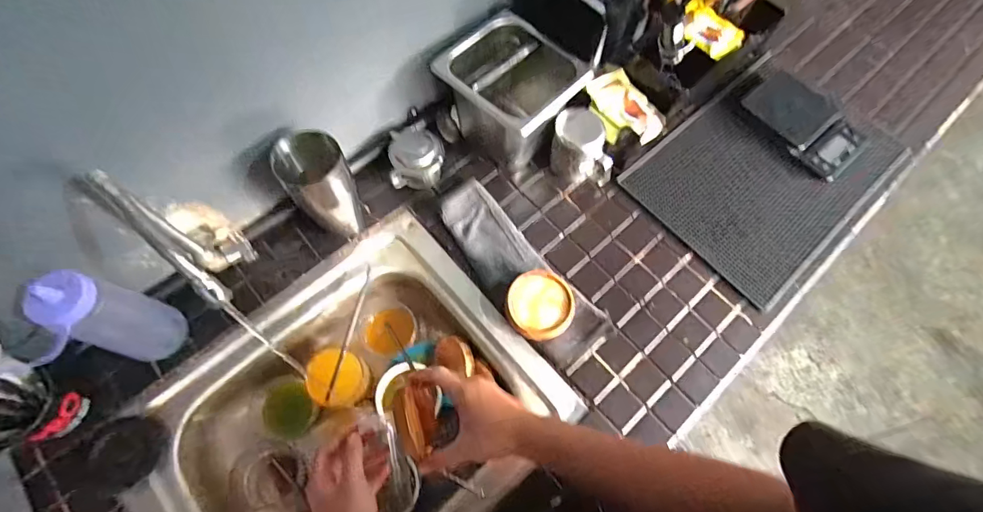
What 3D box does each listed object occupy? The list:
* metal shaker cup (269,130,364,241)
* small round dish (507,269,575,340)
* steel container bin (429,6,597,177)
[{"bbox_3d":[-0.229,-0.090,0.617,0.077,0.176,0.077,1,66,-2],"label":"metal shaker cup"},{"bbox_3d":[0.067,0.070,0.627,0.089,0.044,0.093,1,68,-2],"label":"small round dish"},{"bbox_3d":[0.034,-0.240,0.696,0.184,0.164,0.163,34,69,12],"label":"steel container bin"}]

